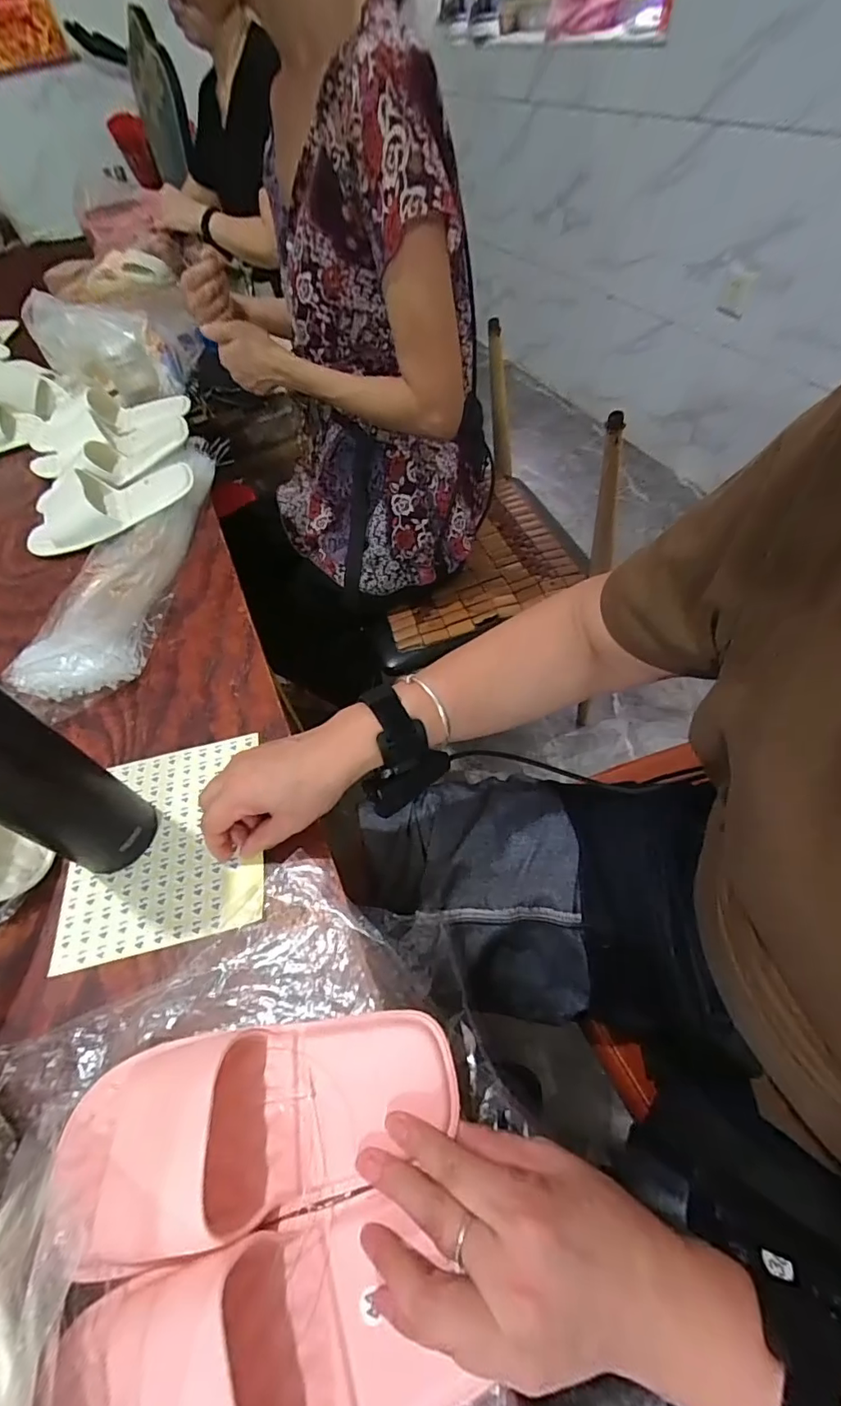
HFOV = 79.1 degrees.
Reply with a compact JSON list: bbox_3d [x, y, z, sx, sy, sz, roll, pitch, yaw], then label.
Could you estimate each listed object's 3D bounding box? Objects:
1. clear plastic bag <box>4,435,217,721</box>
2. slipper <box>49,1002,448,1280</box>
[{"bbox_3d":[-0.356,-0.191,0.626,0.119,0.048,0.487,-5,54,4],"label":"clear plastic bag"},{"bbox_3d":[-0.095,0.232,0.288,0.225,0.051,0.091,-12,53,-8],"label":"slipper"}]

